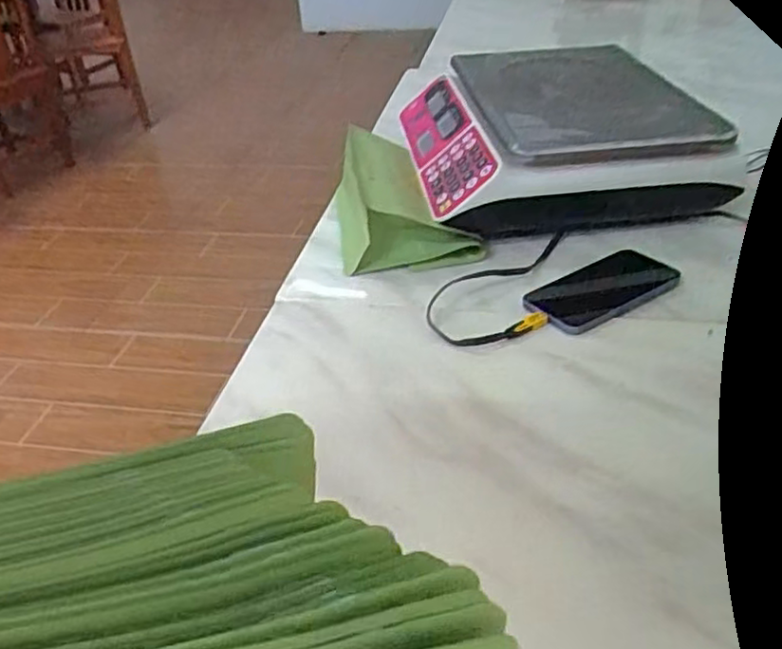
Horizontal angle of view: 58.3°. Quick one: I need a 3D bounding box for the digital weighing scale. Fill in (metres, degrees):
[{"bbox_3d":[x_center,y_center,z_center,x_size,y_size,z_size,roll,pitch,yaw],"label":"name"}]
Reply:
[{"bbox_3d":[0.180,-0.235,0.860,0.313,0.126,0.355,-8,34,-2],"label":"digital weighing scale"}]

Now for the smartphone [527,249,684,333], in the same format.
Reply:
[{"bbox_3d":[0.197,-0.037,0.667,0.145,0.008,0.077,-26,38,-26],"label":"smartphone"}]

